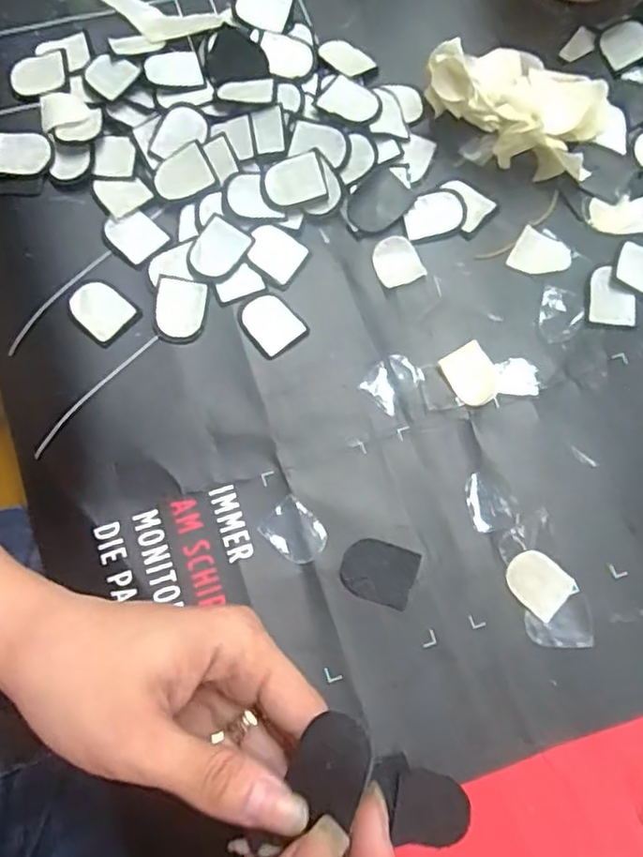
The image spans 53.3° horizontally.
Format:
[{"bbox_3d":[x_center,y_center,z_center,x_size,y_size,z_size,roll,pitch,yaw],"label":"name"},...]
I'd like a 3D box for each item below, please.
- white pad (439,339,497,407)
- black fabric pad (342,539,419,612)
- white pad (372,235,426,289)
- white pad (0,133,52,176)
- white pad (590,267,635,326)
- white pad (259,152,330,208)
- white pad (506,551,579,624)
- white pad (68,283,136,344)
[{"bbox_3d":[0.076,-0.027,0.323,0.023,0.004,0.029,-28,78,-6],"label":"white pad"},{"bbox_3d":[0.027,0.068,0.302,0.034,0.004,0.027,18,78,5],"label":"black fabric pad"},{"bbox_3d":[0.039,-0.088,0.337,0.023,0.006,0.026,-16,77,-3],"label":"white pad"},{"bbox_3d":[-0.163,-0.148,0.345,0.035,0.007,0.026,0,77,1],"label":"white pad"},{"bbox_3d":[0.151,-0.068,0.331,0.024,0.004,0.029,6,77,2],"label":"white pad"},{"bbox_3d":[-0.015,-0.132,0.340,0.033,0.004,0.026,-13,77,-2],"label":"white pad"},{"bbox_3d":[0.101,0.072,0.300,0.029,0.004,0.024,44,81,10],"label":"white pad"},{"bbox_3d":[-0.114,-0.061,0.329,0.030,0.004,0.025,41,81,9],"label":"white pad"}]

